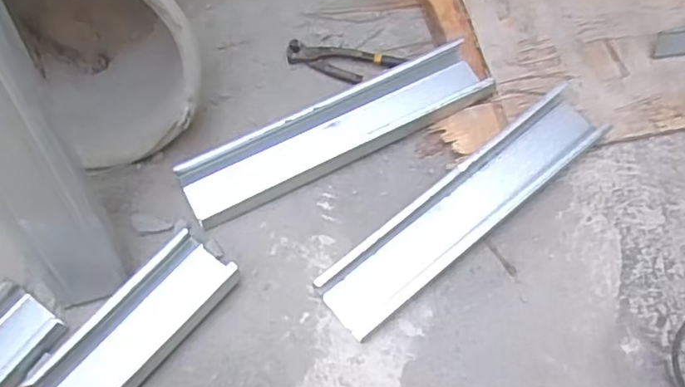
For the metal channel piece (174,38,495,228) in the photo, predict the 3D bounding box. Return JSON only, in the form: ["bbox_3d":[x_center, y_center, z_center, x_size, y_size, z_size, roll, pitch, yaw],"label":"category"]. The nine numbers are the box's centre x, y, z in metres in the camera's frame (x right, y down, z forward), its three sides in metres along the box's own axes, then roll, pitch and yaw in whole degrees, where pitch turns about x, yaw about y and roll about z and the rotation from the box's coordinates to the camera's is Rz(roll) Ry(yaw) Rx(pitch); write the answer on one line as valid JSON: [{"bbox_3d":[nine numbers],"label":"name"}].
[{"bbox_3d":[-0.006,-0.078,0.707,0.374,0.029,0.083,-25,67,-12],"label":"metal channel piece"}]

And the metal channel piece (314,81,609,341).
[{"bbox_3d":[0.140,0.009,0.662,0.382,0.035,0.082,-36,70,-16],"label":"metal channel piece"}]

